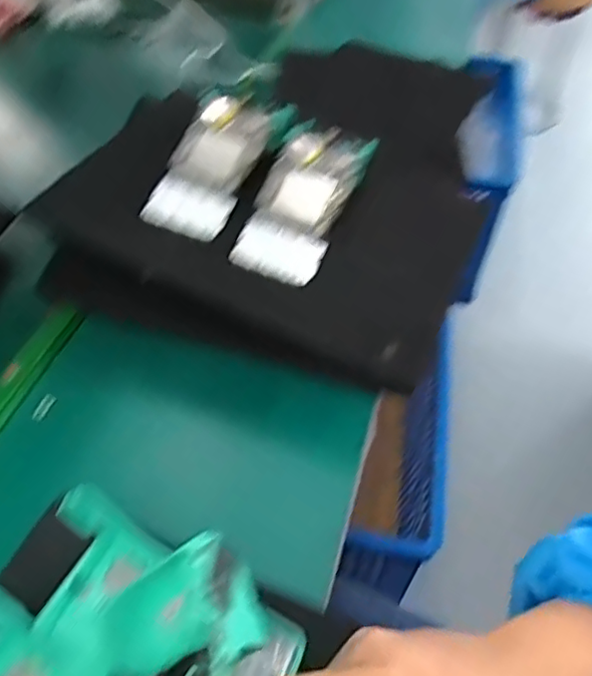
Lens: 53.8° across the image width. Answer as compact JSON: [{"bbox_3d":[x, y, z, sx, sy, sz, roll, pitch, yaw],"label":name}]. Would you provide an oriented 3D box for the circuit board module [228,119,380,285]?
[{"bbox_3d":[0.005,-0.117,0.485,0.074,0.025,0.151,21,74,16],"label":"circuit board module"}]

